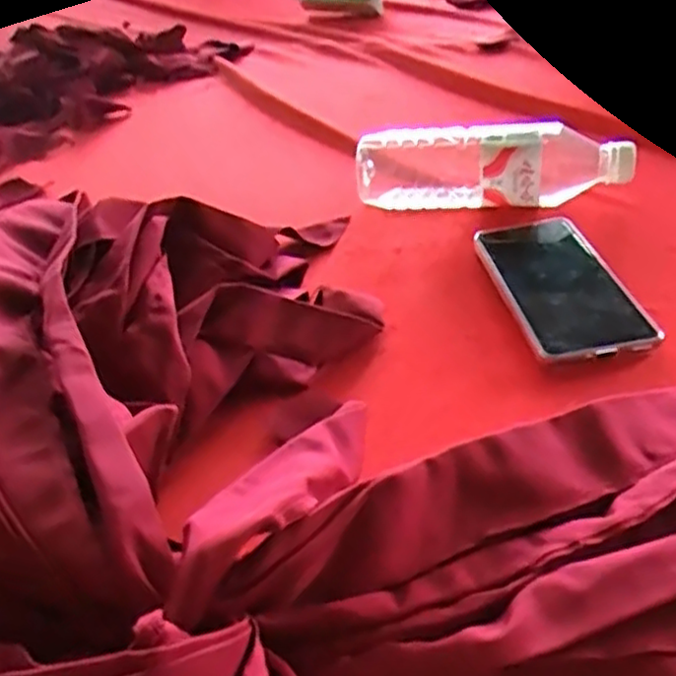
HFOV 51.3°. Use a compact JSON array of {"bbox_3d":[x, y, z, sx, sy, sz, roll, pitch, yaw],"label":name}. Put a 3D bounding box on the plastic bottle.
[{"bbox_3d":[0.126,-0.142,0.592,0.218,0.061,0.055,-3,37,8],"label":"plastic bottle"}]

